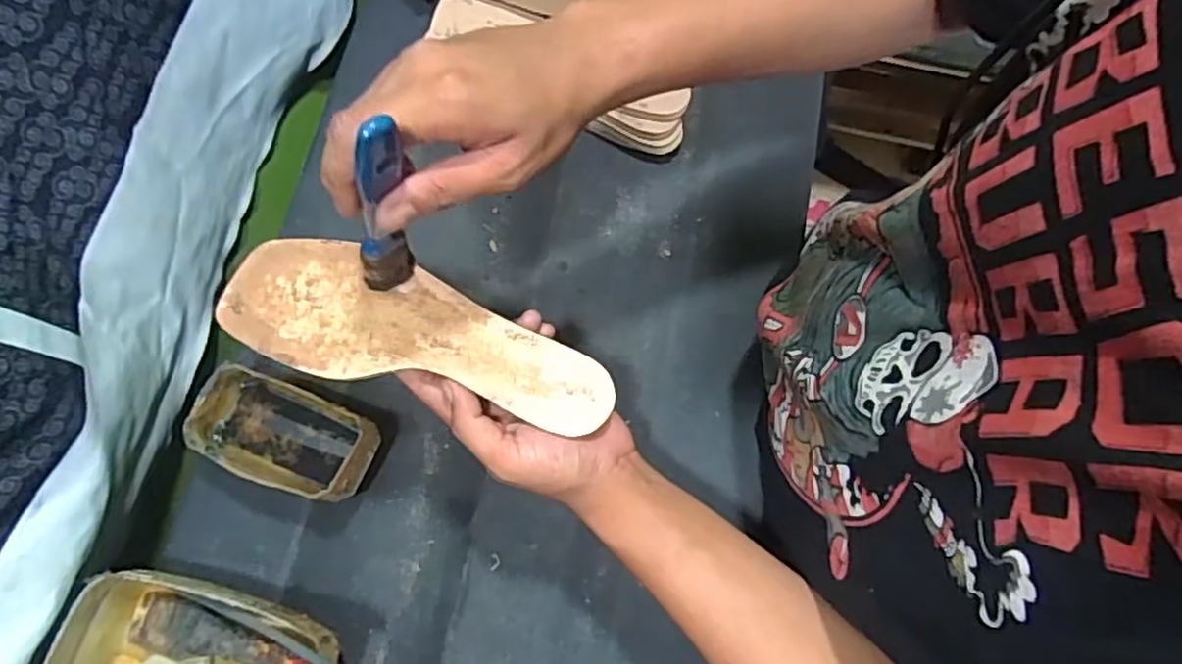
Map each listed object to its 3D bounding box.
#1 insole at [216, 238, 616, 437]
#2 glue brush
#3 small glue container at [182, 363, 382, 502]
[{"bbox_3d":[-0.102,0.003,0.408,0.234,0.008,0.075,17,76,2],"label":"insole"},{"bbox_3d":[-0.102,-0.055,0.337,0.027,0.163,0.015,-3,75,-16],"label":"glue brush"},{"bbox_3d":[-0.239,0.082,0.538,0.130,0.063,0.077,23,76,5],"label":"small glue container"}]

